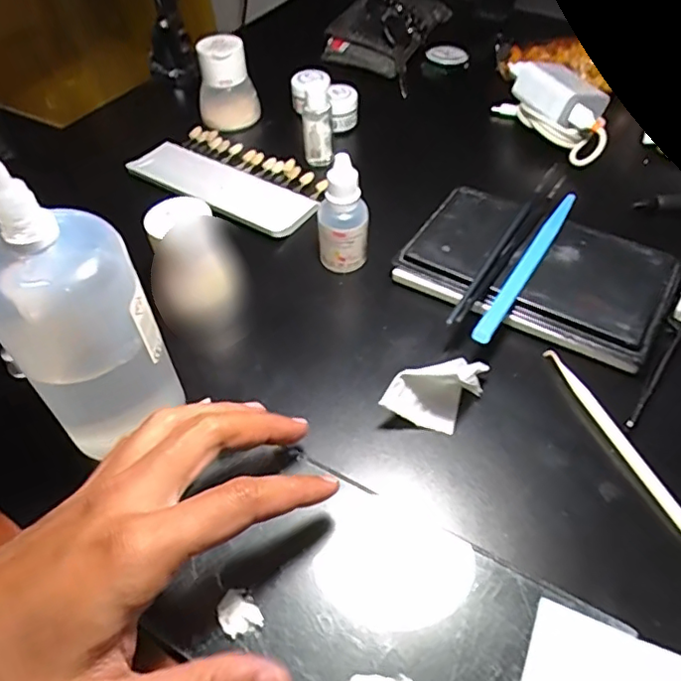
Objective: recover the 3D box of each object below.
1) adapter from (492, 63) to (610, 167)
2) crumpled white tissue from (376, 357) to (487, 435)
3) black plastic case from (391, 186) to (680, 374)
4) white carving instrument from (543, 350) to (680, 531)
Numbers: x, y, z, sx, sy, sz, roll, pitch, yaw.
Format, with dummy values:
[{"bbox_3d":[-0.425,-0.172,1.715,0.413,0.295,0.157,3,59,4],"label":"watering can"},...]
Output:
[{"bbox_3d":[0.175,-0.185,0.462,0.049,0.043,0.113,-25,53,-16],"label":"adapter"},{"bbox_3d":[0.052,0.028,0.302,0.060,0.037,0.022,-17,51,-10],"label":"crumpled white tissue"},{"bbox_3d":[0.121,-0.044,0.362,0.152,0.024,0.092,27,57,24],"label":"black plastic case"},{"bbox_3d":[0.145,0.057,0.292,0.009,0.004,0.138,-19,51,-12],"label":"white carving instrument"}]

